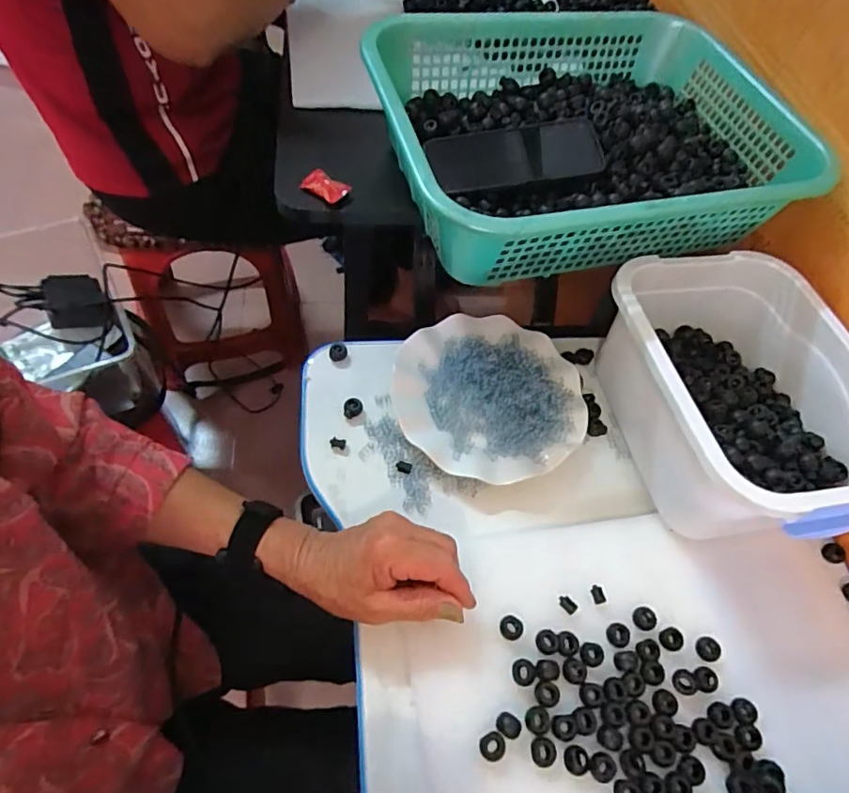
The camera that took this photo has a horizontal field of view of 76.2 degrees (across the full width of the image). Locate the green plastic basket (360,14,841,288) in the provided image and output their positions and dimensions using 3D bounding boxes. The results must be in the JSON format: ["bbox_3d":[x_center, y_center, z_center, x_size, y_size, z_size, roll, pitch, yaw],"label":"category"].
[{"bbox_3d":[0.153,-0.250,0.518,0.390,0.090,0.291,-12,61,-14],"label":"green plastic basket"}]

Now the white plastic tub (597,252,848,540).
[{"bbox_3d":[0.270,0.001,0.482,0.188,0.111,0.250,-5,58,-10],"label":"white plastic tub"}]

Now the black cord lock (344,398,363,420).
[{"bbox_3d":[-0.067,0.011,0.509,0.018,0.013,0.014,-18,62,-11],"label":"black cord lock"}]

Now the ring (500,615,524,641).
[{"bbox_3d":[0.067,0.177,0.414,0.017,0.006,0.018,1,60,-1],"label":"ring"}]

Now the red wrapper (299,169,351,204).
[{"bbox_3d":[-0.096,-0.202,0.520,0.042,0.014,0.024,31,60,12],"label":"red wrapper"}]

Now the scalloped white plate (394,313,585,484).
[{"bbox_3d":[0.063,-0.003,0.523,0.174,0.013,0.177,1,60,-1],"label":"scalloped white plate"}]

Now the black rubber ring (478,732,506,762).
[{"bbox_3d":[0.047,0.242,0.374,0.018,0.007,0.016,-37,67,-20],"label":"black rubber ring"}]

